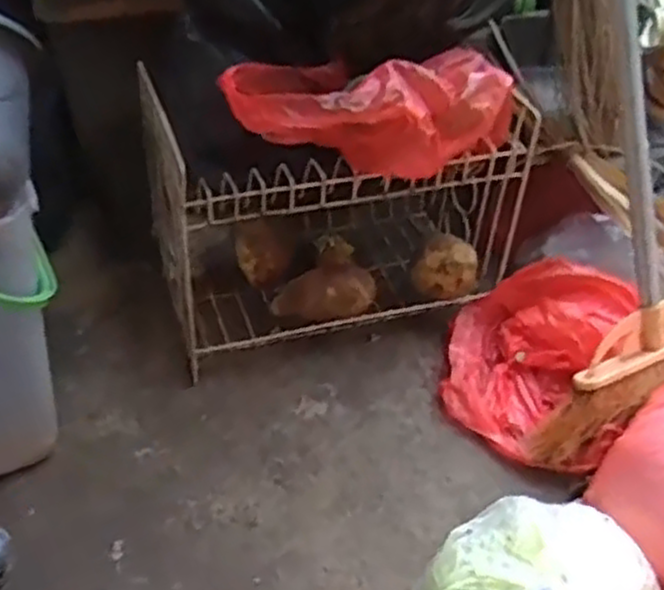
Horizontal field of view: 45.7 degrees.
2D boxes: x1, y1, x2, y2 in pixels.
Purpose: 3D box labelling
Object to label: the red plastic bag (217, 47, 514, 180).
[{"bbox_3d":[0.045,-0.203,0.846,0.317,0.101,0.157,-15,45,-21],"label":"red plastic bag"}]

